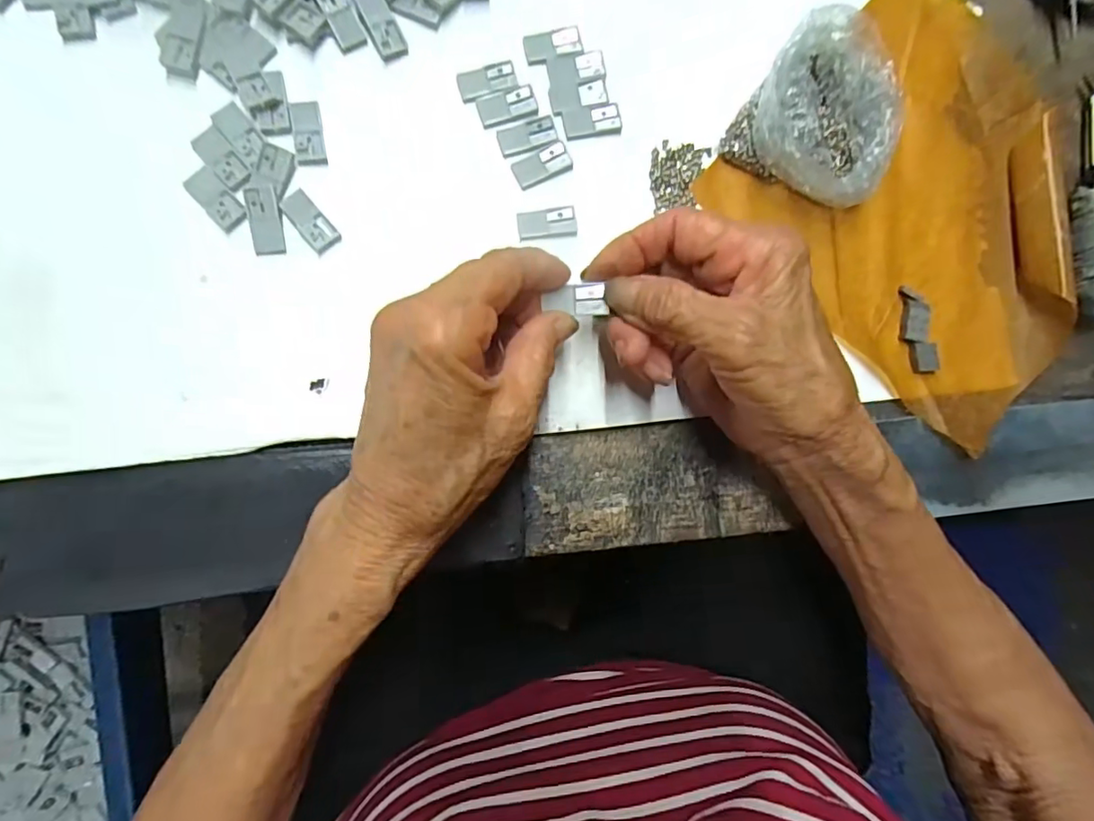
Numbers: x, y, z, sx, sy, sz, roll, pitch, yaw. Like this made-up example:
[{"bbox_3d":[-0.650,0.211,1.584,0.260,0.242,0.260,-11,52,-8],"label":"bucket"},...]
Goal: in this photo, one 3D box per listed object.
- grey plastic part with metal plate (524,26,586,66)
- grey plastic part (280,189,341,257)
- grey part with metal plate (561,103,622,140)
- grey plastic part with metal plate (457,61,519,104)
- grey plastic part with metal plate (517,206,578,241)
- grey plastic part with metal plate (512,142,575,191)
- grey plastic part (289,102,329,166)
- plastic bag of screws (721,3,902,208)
[{"bbox_3d":[0.003,-0.177,0.275,0.028,0.004,0.015,-15,89,-9],"label":"grey plastic part with metal plate"},{"bbox_3d":[-0.105,-0.084,0.252,0.013,0.004,0.028,-41,93,-9],"label":"grey plastic part"},{"bbox_3d":[0.022,-0.140,0.276,0.028,0.004,0.014,-13,88,-9],"label":"grey part with metal plate"},{"bbox_3d":[-0.028,-0.157,0.269,0.028,0.004,0.014,-19,89,-9],"label":"grey plastic part with metal plate"},{"bbox_3d":[0.000,-0.089,0.268,0.027,0.004,0.014,-9,88,-9],"label":"grey plastic part with metal plate"},{"bbox_3d":[-0.001,-0.117,0.270,0.029,0.004,0.014,-28,91,-9],"label":"grey plastic part with metal plate"},{"bbox_3d":[-0.107,-0.125,0.255,0.013,0.004,0.030,-10,88,-9],"label":"grey plastic part"},{"bbox_3d":[0.133,-0.138,0.272,0.076,0.042,0.070,39,82,-4],"label":"plastic bag of screws"}]

